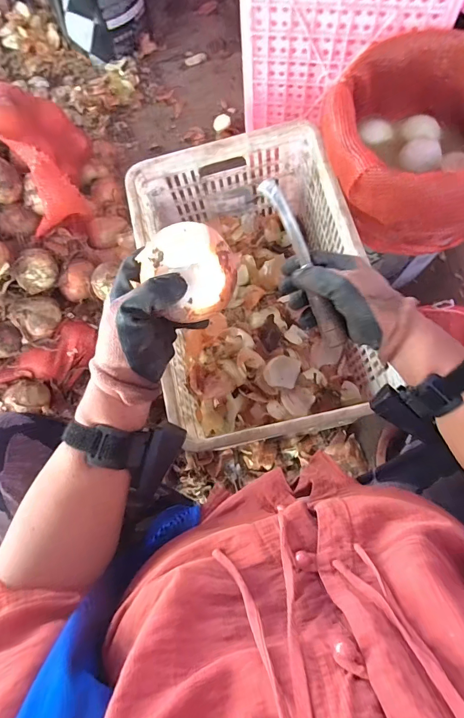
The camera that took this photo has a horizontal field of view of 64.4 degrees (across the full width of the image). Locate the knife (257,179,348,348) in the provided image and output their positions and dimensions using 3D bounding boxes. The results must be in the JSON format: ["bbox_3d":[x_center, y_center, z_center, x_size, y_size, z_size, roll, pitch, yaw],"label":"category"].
[{"bbox_3d":[0.079,-0.109,0.410,0.022,0.018,0.202,-21,85,-5],"label":"knife"}]

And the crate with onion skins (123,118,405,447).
[{"bbox_3d":[0.039,-0.115,0.691,0.358,0.226,0.519,-13,73,-3],"label":"crate with onion skins"}]

